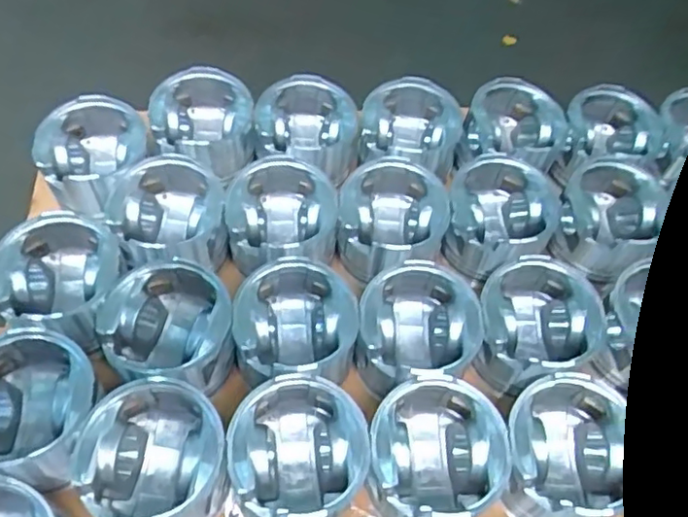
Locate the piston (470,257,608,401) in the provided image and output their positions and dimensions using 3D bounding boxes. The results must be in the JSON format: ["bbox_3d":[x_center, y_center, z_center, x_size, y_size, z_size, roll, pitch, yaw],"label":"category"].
[{"bbox_3d":[0.177,0.070,0.581,0.109,0.079,0.118,2,57,-3],"label":"piston"}]

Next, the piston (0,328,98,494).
[{"bbox_3d":[-0.251,0.120,0.496,0.097,0.073,0.107,20,58,8],"label":"piston"}]

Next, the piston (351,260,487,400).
[{"bbox_3d":[0.064,0.071,0.567,0.103,0.079,0.109,2,57,-3],"label":"piston"}]

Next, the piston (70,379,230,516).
[{"bbox_3d":[-0.147,0.162,0.490,0.107,0.082,0.106,2,57,-3],"label":"piston"}]

